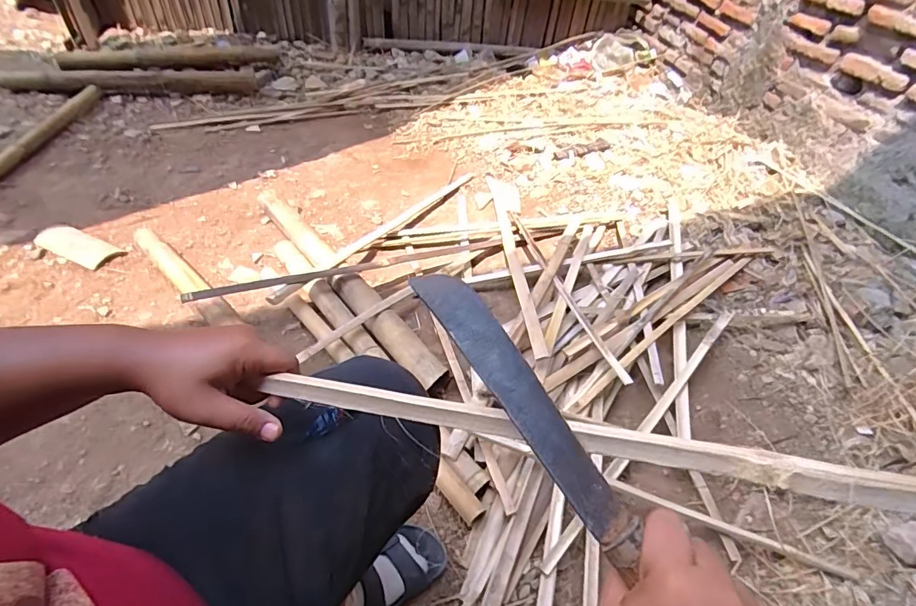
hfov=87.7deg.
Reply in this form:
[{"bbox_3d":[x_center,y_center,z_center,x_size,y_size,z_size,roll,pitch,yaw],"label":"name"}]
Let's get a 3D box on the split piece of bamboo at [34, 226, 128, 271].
[{"bbox_3d":[-0.923,-0.139,1.170,0.236,0.015,0.086,19,47,16],"label":"split piece of bamboo"}]

